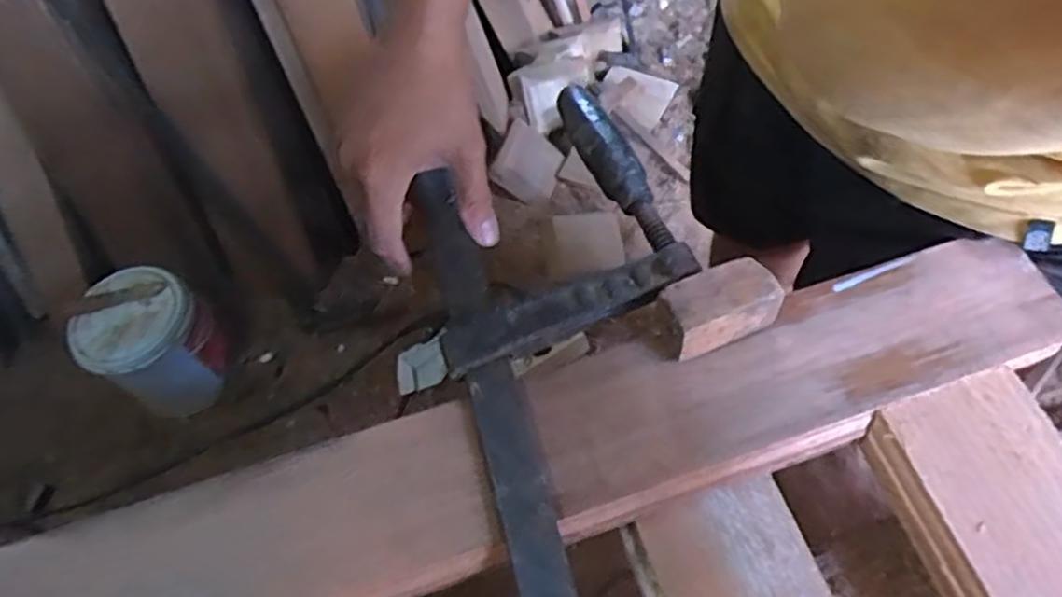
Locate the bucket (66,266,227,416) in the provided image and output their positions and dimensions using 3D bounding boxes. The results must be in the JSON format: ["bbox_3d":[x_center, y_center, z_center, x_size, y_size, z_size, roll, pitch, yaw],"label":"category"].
[{"bbox_3d":[-0.619,0.070,1.173,0.177,0.187,0.175,-2,61,3],"label":"bucket"}]

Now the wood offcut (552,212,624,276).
[{"bbox_3d":[0.108,-0.109,1.361,0.126,0.010,0.121,-7,73,11],"label":"wood offcut"}]

